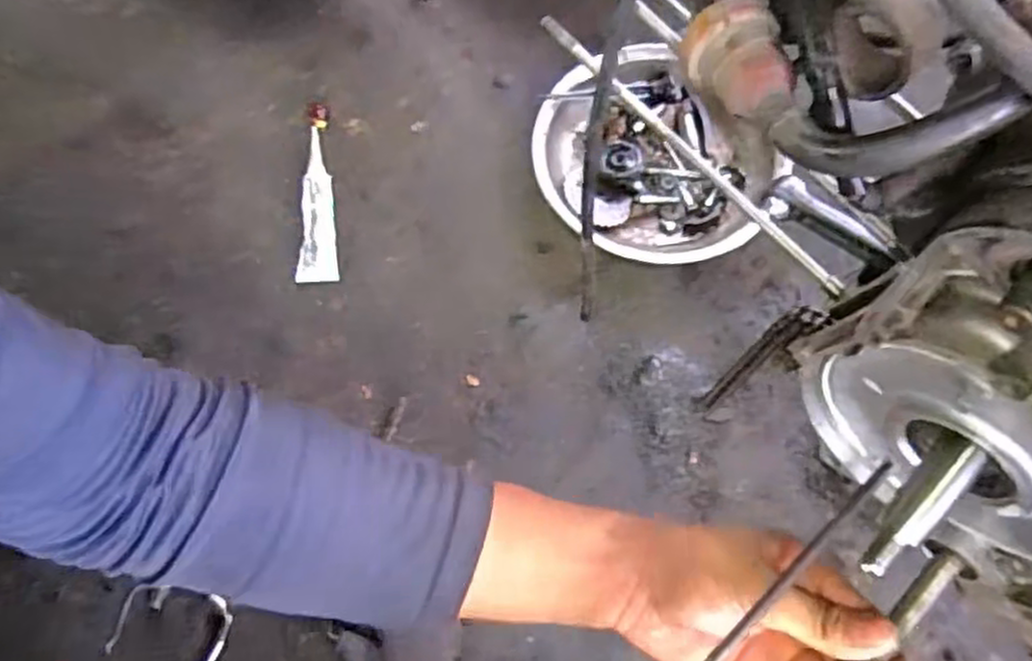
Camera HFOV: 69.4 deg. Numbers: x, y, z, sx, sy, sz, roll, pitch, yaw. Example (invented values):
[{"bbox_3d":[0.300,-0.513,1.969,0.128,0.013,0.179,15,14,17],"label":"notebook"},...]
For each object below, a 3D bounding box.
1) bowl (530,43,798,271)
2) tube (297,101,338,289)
[{"bbox_3d":[0.119,-0.150,0.646,0.197,0.041,0.192,-1,71,2],"label":"bowl"},{"bbox_3d":[-0.177,-0.127,0.665,0.033,0.012,0.177,-5,71,0],"label":"tube"}]

